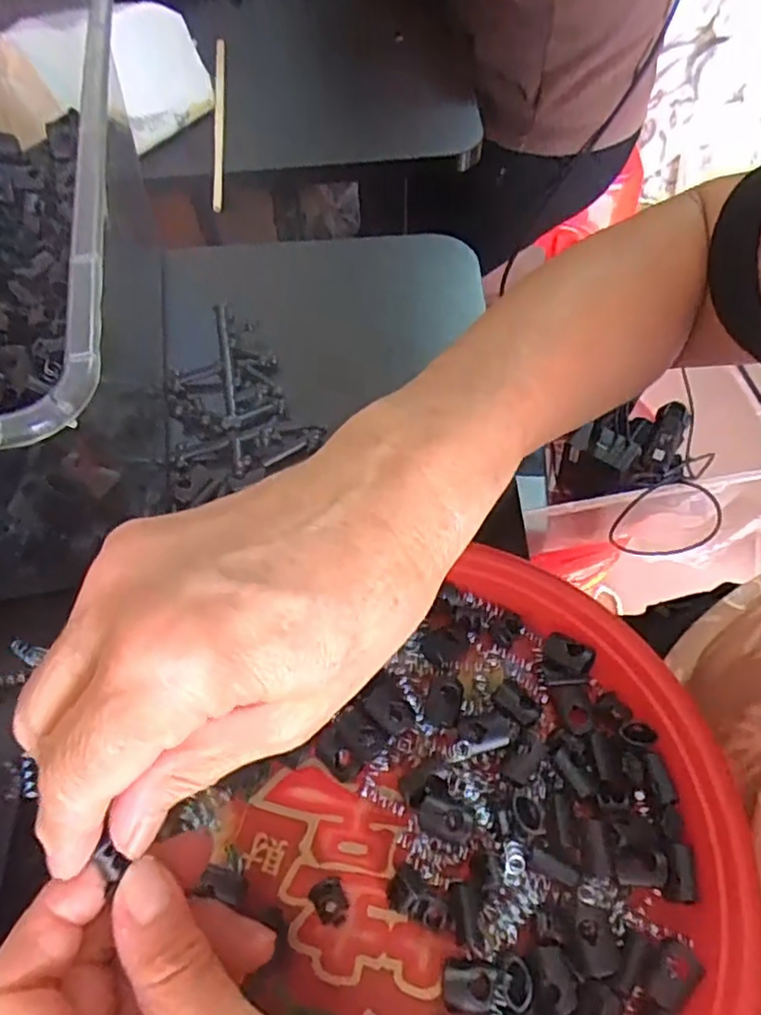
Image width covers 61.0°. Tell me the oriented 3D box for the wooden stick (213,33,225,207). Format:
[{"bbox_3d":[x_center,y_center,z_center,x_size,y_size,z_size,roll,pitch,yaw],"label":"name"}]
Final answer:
[{"bbox_3d":[-0.125,-0.305,0.500,0.009,0.010,0.228,-6,60,-2],"label":"wooden stick"}]

